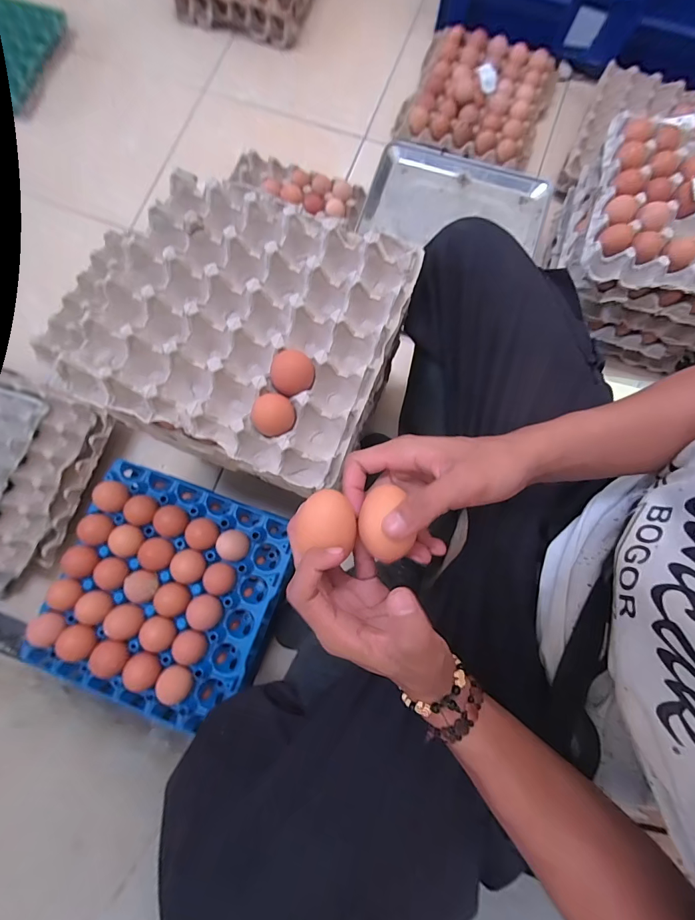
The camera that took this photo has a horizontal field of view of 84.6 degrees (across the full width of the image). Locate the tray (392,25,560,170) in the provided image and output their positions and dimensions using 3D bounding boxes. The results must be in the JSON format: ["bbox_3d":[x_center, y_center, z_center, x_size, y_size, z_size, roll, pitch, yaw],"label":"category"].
[{"bbox_3d":[0.288,-0.804,0.851,0.301,0.064,0.297,21,80,4],"label":"tray"}]

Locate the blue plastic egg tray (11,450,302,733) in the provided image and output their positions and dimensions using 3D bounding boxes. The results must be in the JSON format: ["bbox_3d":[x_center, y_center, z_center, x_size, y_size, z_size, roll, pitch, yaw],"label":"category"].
[{"bbox_3d":[-0.267,0.174,0.524,0.336,0.067,0.293,19,80,3],"label":"blue plastic egg tray"}]

